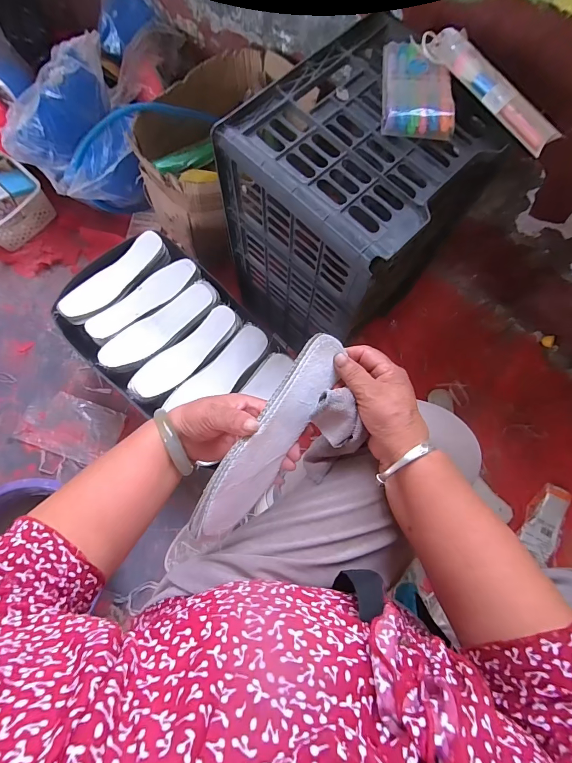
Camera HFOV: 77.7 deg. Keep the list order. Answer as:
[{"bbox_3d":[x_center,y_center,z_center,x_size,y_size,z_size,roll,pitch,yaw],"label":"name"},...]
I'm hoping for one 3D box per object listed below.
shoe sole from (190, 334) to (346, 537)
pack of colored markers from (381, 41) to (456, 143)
[{"bbox_3d":[-0.012,0.051,0.344,0.014,0.066,0.218,27,84,44],"label":"shoe sole"},{"bbox_3d":[0.167,-0.378,0.453,0.083,0.019,0.139,4,76,-2],"label":"pack of colored markers"}]

